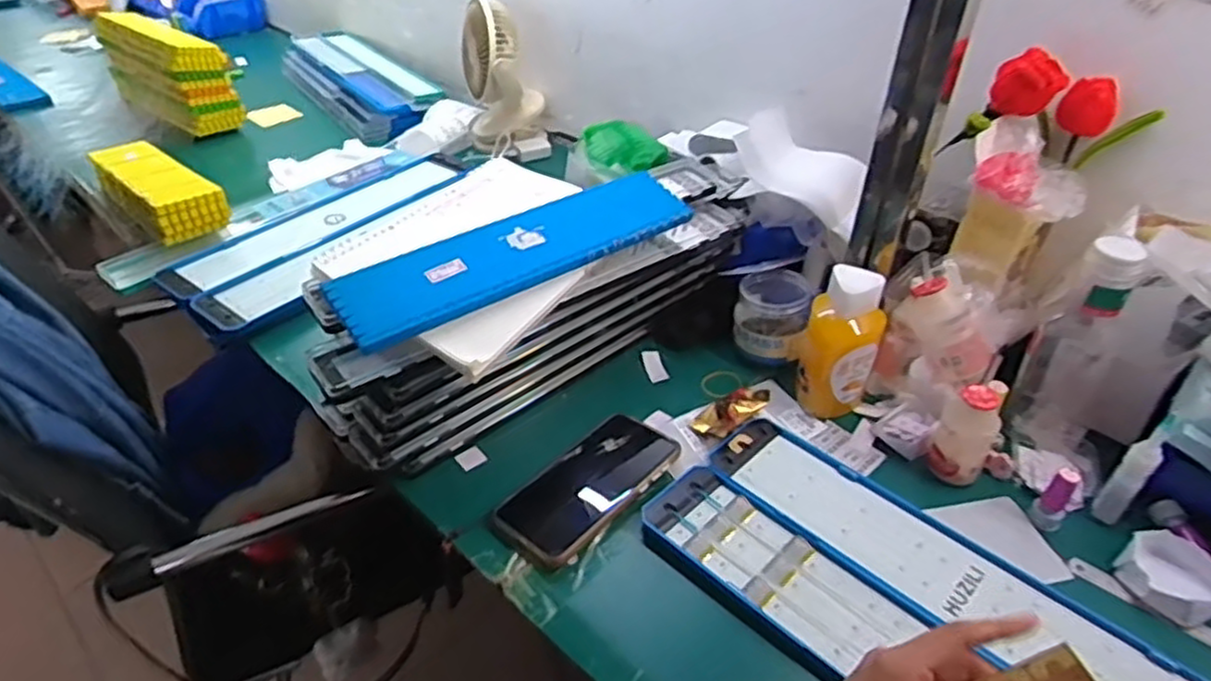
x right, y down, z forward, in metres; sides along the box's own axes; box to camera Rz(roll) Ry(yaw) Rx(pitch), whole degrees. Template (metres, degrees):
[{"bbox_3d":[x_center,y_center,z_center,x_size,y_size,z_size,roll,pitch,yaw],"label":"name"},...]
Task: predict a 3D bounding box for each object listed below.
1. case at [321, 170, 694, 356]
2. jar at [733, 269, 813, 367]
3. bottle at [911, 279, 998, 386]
[{"bbox_3d":[-0.071,-0.083,0.666,0.346,0.023,0.086,-25,46,-30],"label":"case"},{"bbox_3d":[0.175,-0.023,0.781,0.074,0.070,0.078,1,39,-1],"label":"jar"},{"bbox_3d":[0.320,-0.010,0.682,0.049,0.103,0.055,-29,4,-33],"label":"bottle"}]

